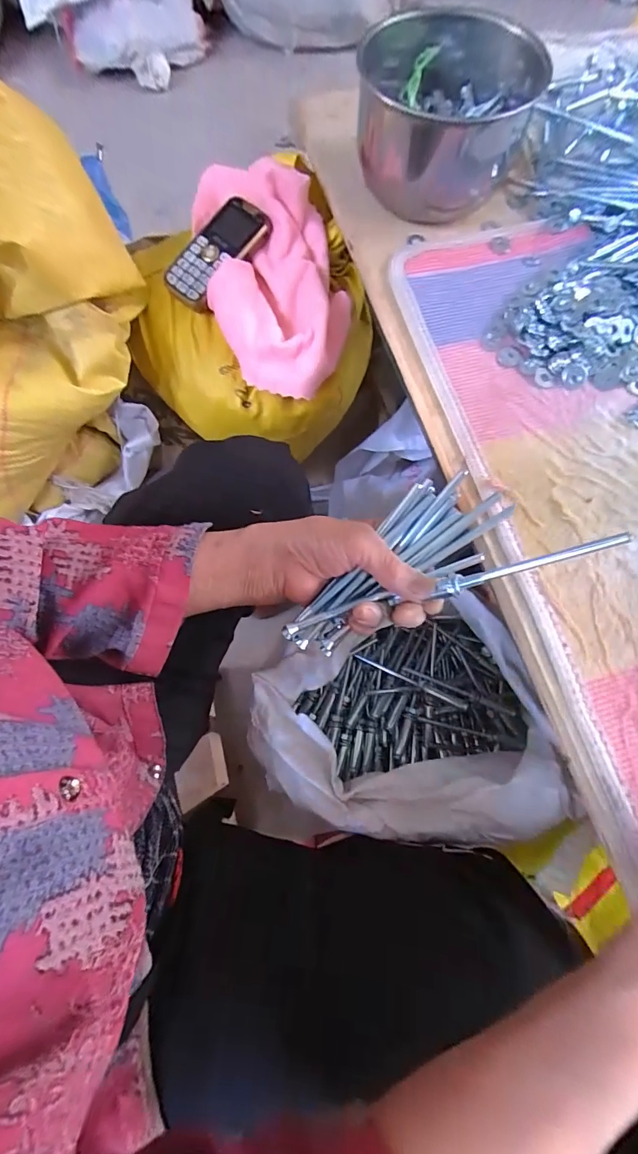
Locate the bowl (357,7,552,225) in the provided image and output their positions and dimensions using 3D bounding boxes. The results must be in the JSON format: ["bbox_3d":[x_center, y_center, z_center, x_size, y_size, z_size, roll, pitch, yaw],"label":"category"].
[{"bbox_3d":[0.123,-0.457,0.425,0.161,0.078,0.195,10,73,1],"label":"bowl"}]

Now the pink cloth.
[{"bbox_3d":[-0.050,-0.327,0.456,0.143,0.061,0.268,-19,87,1],"label":"pink cloth"}]

